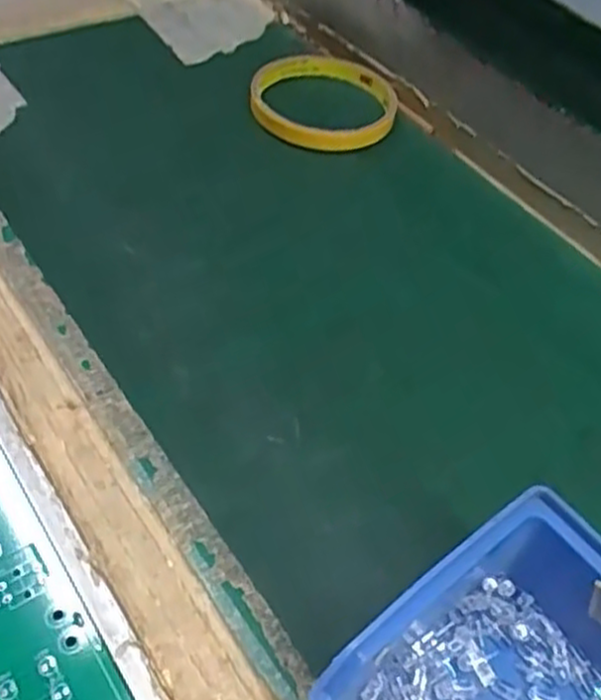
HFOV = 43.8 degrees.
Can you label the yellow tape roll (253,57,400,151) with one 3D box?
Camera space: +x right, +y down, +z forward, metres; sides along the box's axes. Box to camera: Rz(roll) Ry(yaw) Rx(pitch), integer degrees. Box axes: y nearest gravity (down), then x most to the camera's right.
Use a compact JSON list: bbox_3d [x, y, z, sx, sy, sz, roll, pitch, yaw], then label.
[{"bbox_3d":[0.015,-0.147,0.428,0.080,0.015,0.082,2,51,-2],"label":"yellow tape roll"}]

